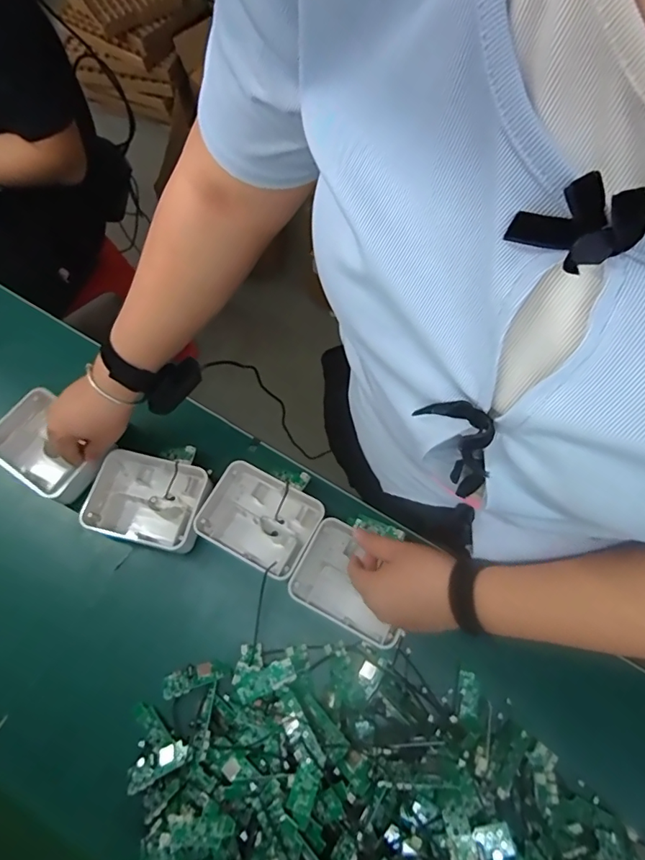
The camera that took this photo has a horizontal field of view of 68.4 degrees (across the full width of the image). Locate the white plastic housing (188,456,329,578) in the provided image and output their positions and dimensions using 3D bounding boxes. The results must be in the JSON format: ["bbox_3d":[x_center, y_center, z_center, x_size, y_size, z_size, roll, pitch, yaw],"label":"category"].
[{"bbox_3d":[-0.073,0.106,0.564,0.127,0.042,0.100,28,73,11],"label":"white plastic housing"}]

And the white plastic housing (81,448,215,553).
[{"bbox_3d":[-0.208,0.085,0.571,0.138,0.044,0.101,14,71,6],"label":"white plastic housing"}]

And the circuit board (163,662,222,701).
[{"bbox_3d":[-0.140,0.265,0.508,0.062,0.007,0.024,-16,53,-11],"label":"circuit board"}]

